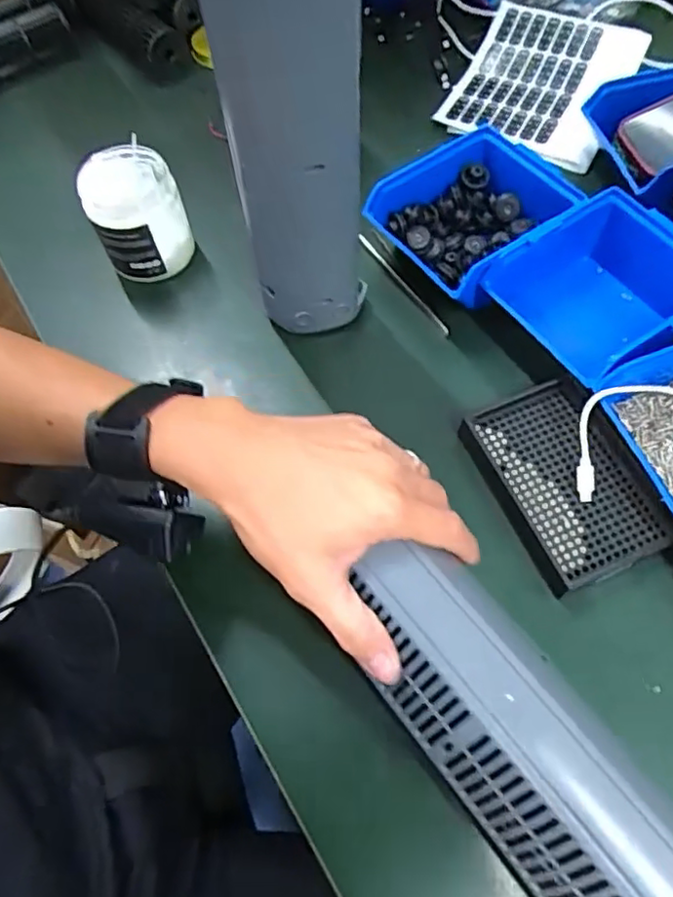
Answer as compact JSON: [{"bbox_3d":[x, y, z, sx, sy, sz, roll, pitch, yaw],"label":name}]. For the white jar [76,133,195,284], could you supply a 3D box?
[{"bbox_3d":[-0.164,-0.191,0.519,0.071,0.096,0.071,-1,63,2],"label":"white jar"}]

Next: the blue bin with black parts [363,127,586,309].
[{"bbox_3d":[0.114,-0.185,0.504,0.143,0.067,0.117,-35,67,-14],"label":"blue bin with black parts"}]

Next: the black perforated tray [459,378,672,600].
[{"bbox_3d":[0.159,0.021,0.424,0.101,0.025,0.135,-22,64,-8],"label":"black perforated tray"}]

